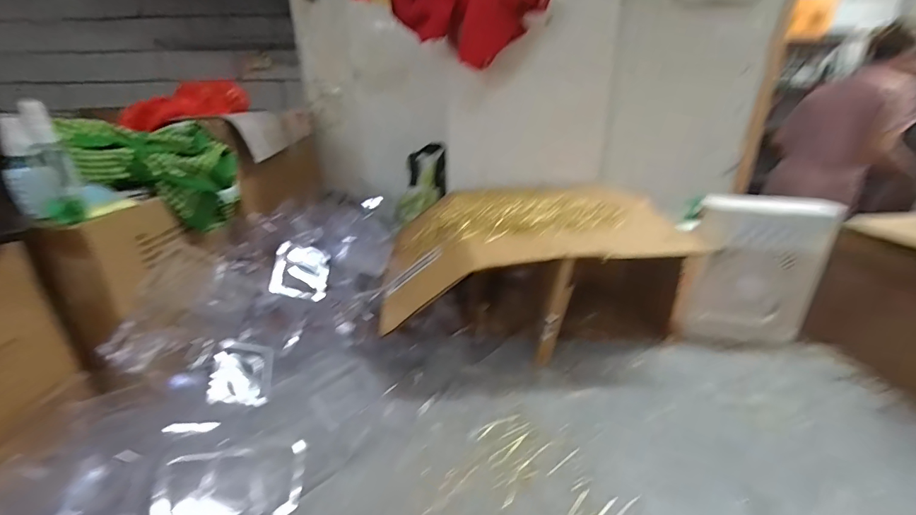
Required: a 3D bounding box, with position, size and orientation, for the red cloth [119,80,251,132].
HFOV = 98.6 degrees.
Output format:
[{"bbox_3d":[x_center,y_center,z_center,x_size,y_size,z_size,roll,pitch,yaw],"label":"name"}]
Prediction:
[{"bbox_3d":[-0.498,-0.279,0.720,0.199,0.069,0.076,-7,23,-14],"label":"red cloth"}]

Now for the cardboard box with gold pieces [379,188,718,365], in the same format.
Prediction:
[{"bbox_3d":[0.140,0.020,0.721,0.526,0.224,0.297,-2,23,-3],"label":"cardboard box with gold pieces"}]

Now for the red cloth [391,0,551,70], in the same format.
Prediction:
[{"bbox_3d":[0.024,-0.445,0.703,0.265,0.164,0.118,10,25,25],"label":"red cloth"}]

